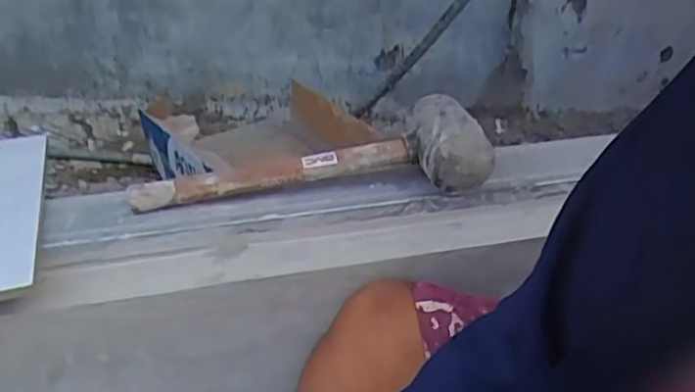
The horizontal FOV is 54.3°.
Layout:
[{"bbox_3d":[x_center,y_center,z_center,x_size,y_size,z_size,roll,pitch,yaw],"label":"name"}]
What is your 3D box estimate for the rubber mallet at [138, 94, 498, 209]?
[{"bbox_3d":[-0.033,-0.029,0.580,0.303,0.055,0.084,-9,31,-4],"label":"rubber mallet"}]

